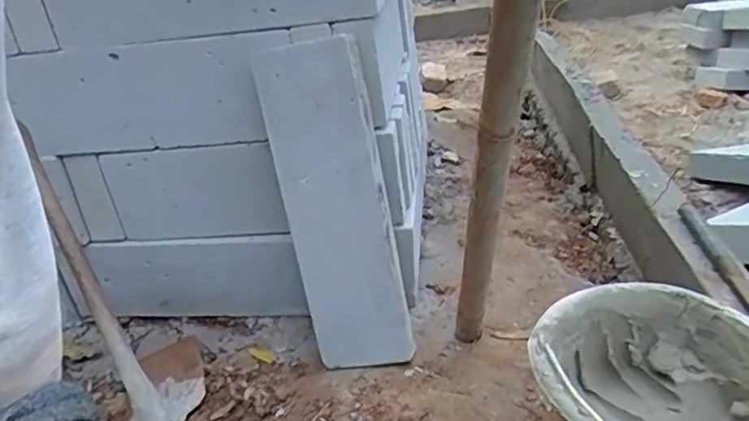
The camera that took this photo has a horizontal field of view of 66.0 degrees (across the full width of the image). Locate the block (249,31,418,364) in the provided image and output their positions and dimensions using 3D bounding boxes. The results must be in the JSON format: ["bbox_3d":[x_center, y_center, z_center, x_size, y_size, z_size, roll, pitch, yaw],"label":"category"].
[{"bbox_3d":[-0.075,-0.003,1.041,0.190,0.595,0.063,-7,9,17],"label":"block"}]

